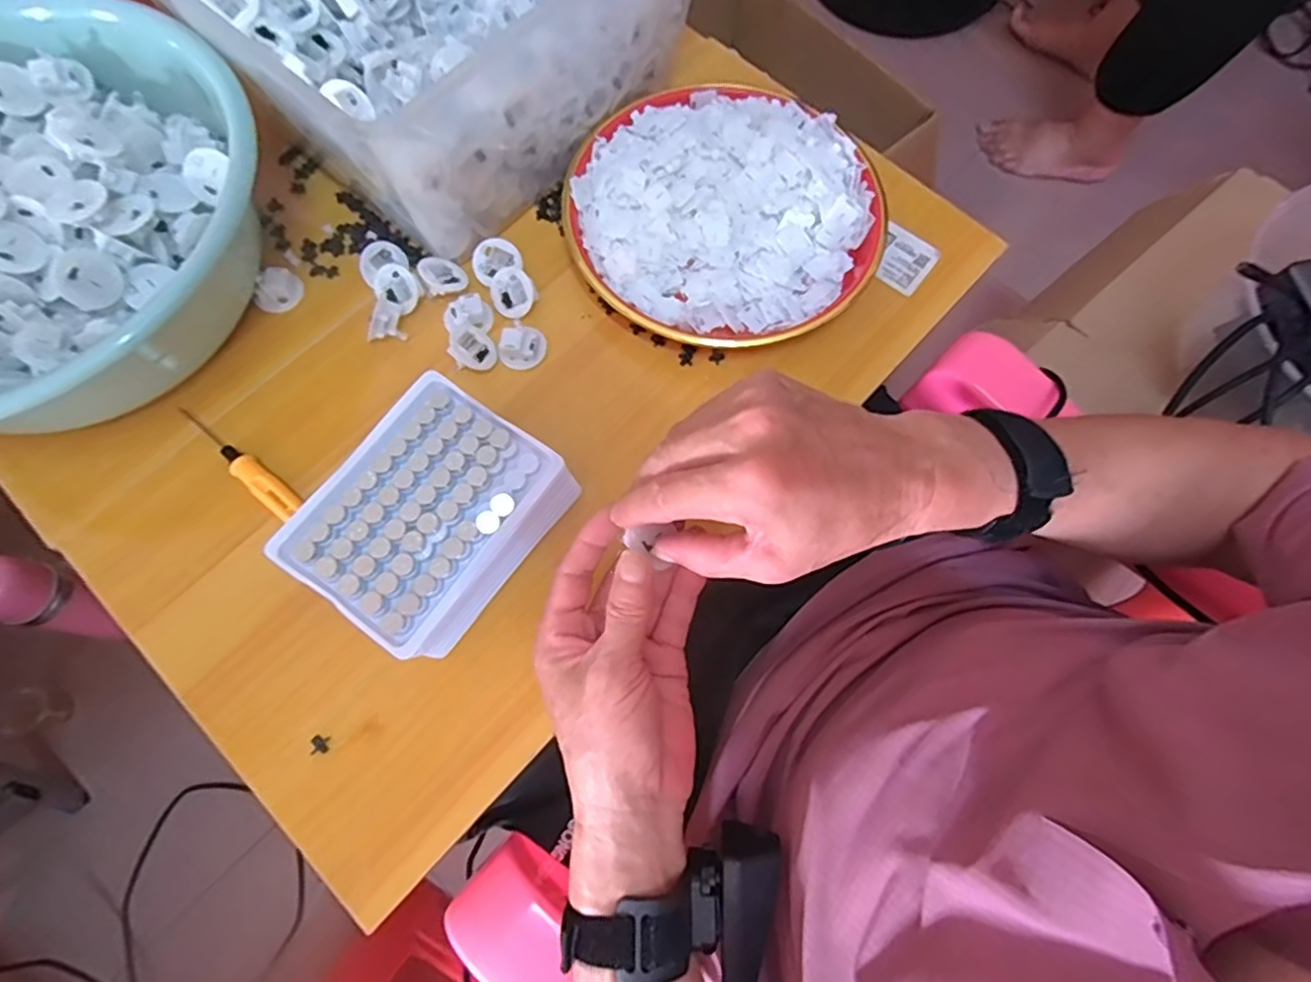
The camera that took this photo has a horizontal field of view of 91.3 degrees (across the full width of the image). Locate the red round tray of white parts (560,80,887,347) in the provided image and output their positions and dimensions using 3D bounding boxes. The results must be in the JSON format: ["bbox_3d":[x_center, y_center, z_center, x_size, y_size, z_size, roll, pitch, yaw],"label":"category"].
[{"bbox_3d":[0.046,-0.196,0.460,0.208,0.045,0.208,0,72,-1],"label":"red round tray of white parts"}]

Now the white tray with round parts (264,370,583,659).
[{"bbox_3d":[-0.122,0.018,0.364,0.104,0.066,0.127,32,74,9],"label":"white tray with round parts"}]

